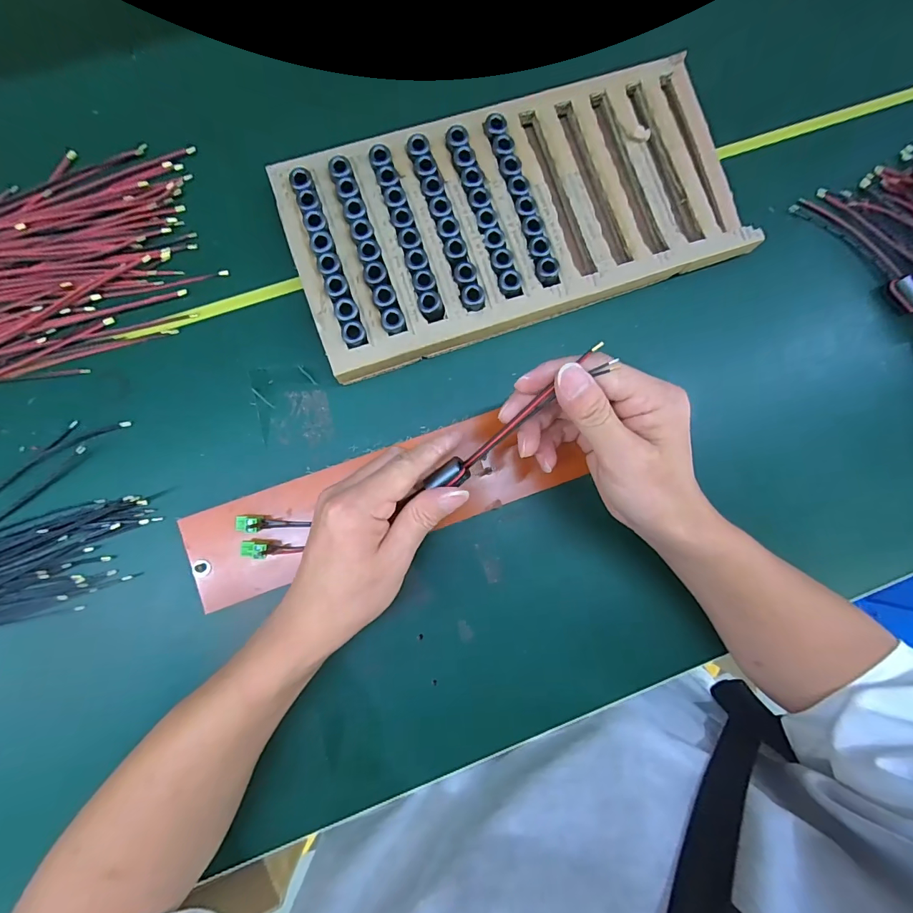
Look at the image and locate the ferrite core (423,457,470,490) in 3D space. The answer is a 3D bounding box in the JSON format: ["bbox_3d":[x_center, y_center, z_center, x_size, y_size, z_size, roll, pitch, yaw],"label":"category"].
[{"bbox_3d":[-0.002,0.015,0.283,0.027,0.015,0.017,-45,68,7],"label":"ferrite core"}]

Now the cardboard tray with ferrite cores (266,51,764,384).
[{"bbox_3d":[0.050,-0.194,0.342,0.349,0.031,0.171,-19,86,-5],"label":"cardboard tray with ferrite cores"}]

